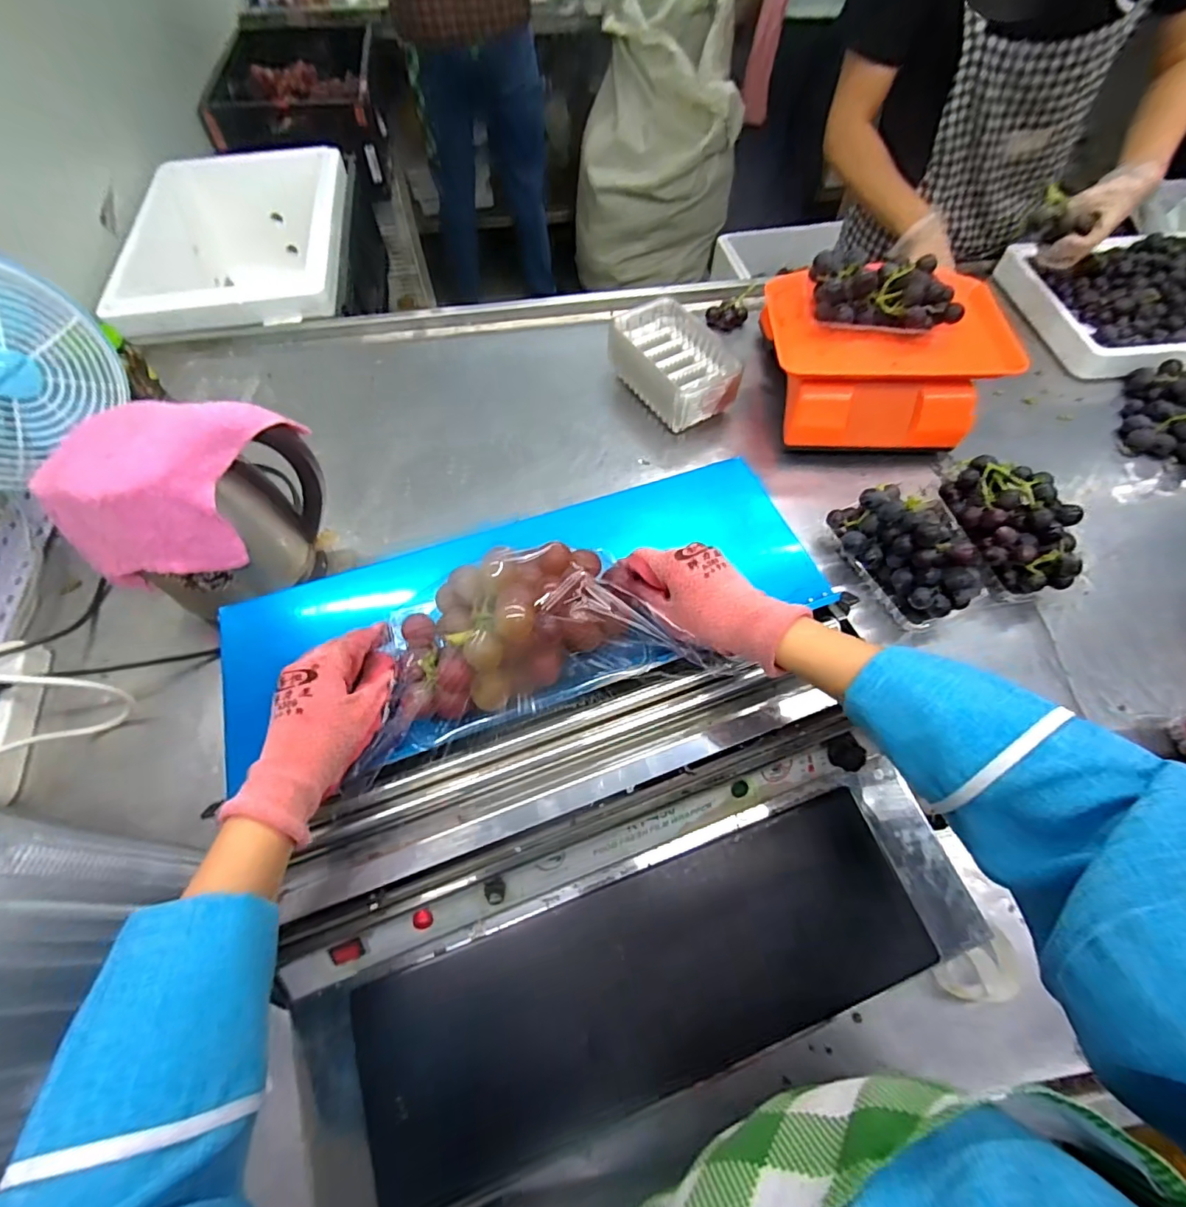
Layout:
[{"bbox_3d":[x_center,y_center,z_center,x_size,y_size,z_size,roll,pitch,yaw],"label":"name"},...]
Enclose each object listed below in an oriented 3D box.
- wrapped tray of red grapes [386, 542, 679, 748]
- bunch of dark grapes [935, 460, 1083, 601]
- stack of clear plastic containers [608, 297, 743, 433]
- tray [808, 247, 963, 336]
[{"bbox_3d":[-0.052,0.016,0.372,0.183,0.081,0.095,-21,63,-11],"label":"wrapped tray of red grapes"},{"bbox_3d":[0.506,-0.094,0.638,0.132,0.080,0.173,-5,61,-3],"label":"bunch of dark grapes"},{"bbox_3d":[0.112,-0.345,0.772,0.121,0.076,0.178,-31,65,-16],"label":"stack of clear plastic containers"},{"bbox_3d":[0.367,-0.392,0.672,0.182,0.066,0.089,6,61,4],"label":"tray"}]

